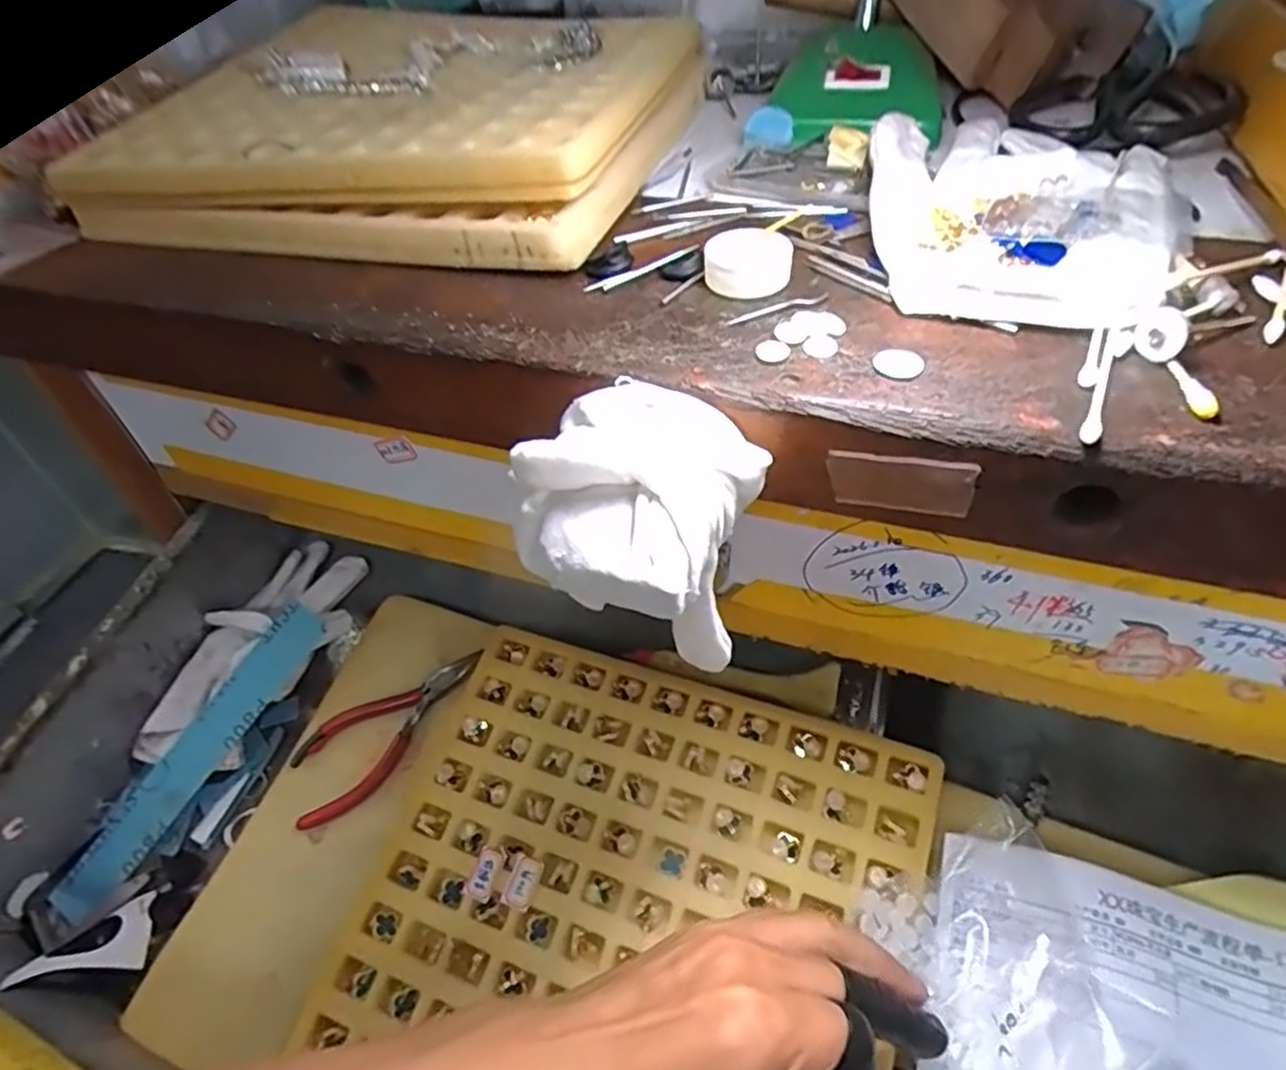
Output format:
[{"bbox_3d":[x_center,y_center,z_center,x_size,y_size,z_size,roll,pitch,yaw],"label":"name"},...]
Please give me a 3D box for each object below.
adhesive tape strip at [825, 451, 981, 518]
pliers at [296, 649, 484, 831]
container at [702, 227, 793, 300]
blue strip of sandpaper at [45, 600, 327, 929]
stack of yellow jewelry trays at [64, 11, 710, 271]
[{"bbox_3d":[0.080,-0.016,0.222,0.042,0.021,0.004,8,47,22],"label":"adhesive tape strip"},{"bbox_3d":[-0.153,0.113,0.420,0.130,0.012,0.049,-42,56,-15],"label":"pliers"},{"bbox_3d":[0.040,-0.103,0.266,0.032,0.012,0.031,4,47,8],"label":"container"},{"bbox_3d":[-0.268,0.132,0.419,0.032,0.011,0.212,34,81,7],"label":"blue strip of sandpaper"},{"bbox_3d":[-0.106,-0.213,0.354,0.210,0.037,0.253,10,48,13],"label":"stack of yellow jewelry trays"}]

